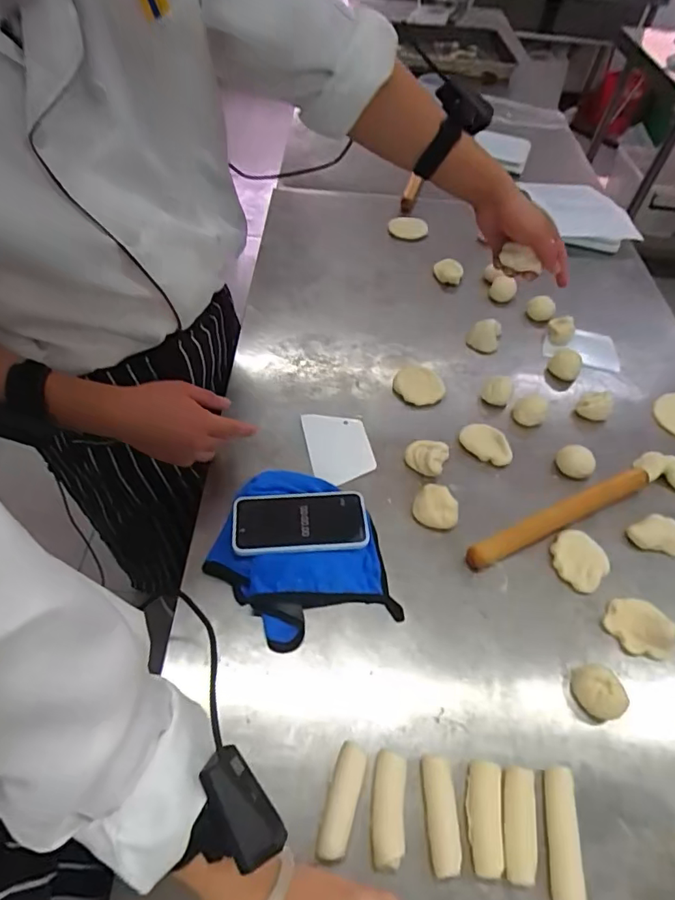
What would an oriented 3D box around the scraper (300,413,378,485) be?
[{"bbox_3d":[0.002,-0.006,0.712,0.087,0.010,0.125,-4,50,-12],"label":"scraper"}]

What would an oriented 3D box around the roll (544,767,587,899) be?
[{"bbox_3d":[0.201,0.342,0.460,0.024,0.017,0.100,10,52,3],"label":"roll"}]

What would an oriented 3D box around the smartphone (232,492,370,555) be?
[{"bbox_3d":[-0.044,0.084,0.607,0.156,0.009,0.078,-2,48,-6],"label":"smartphone"}]

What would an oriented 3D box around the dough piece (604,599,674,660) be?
[{"bbox_3d":[0.341,0.199,0.580,0.058,0.018,0.069,-29,60,-24],"label":"dough piece"}]

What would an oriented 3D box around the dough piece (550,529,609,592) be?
[{"bbox_3d":[0.296,0.134,0.631,0.063,0.013,0.067,2,52,-3],"label":"dough piece"}]

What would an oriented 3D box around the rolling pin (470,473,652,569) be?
[{"bbox_3d":[0.284,0.084,0.657,0.282,0.028,0.024,-20,57,-19],"label":"rolling pin"}]

